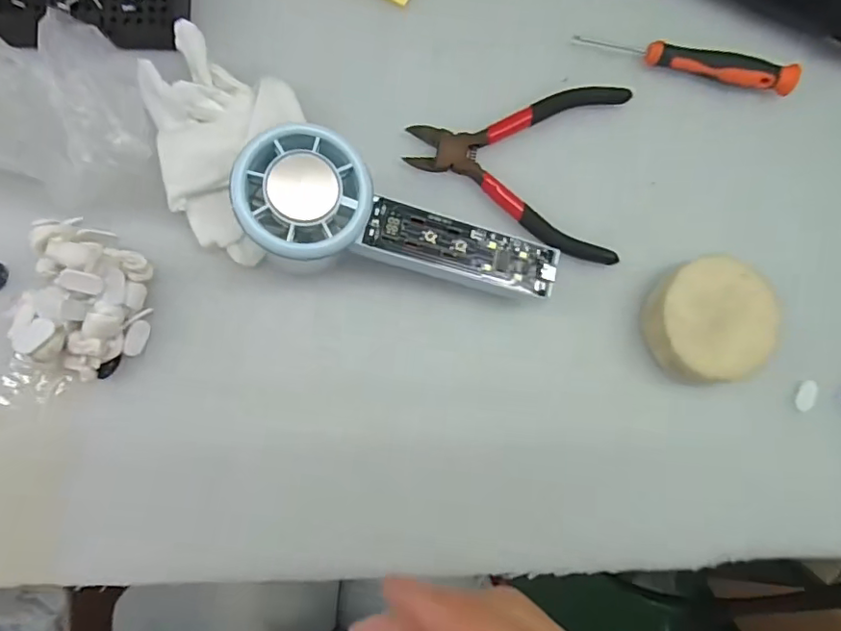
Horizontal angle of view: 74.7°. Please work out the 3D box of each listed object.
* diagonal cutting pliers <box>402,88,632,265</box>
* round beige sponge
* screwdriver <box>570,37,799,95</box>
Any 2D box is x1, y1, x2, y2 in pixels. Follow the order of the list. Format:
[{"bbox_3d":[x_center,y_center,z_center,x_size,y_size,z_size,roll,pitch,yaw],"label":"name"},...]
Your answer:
[{"bbox_3d":[0.052,-0.081,0.296,0.115,0.009,0.095,5,87,-5],"label":"diagonal cutting pliers"},{"bbox_3d":[0.150,0.002,0.288,0.063,0.026,0.064,0,87,-6],"label":"round beige sponge"},{"bbox_3d":[0.149,-0.143,0.306,0.123,0.011,0.015,10,86,-5],"label":"screwdriver"}]

